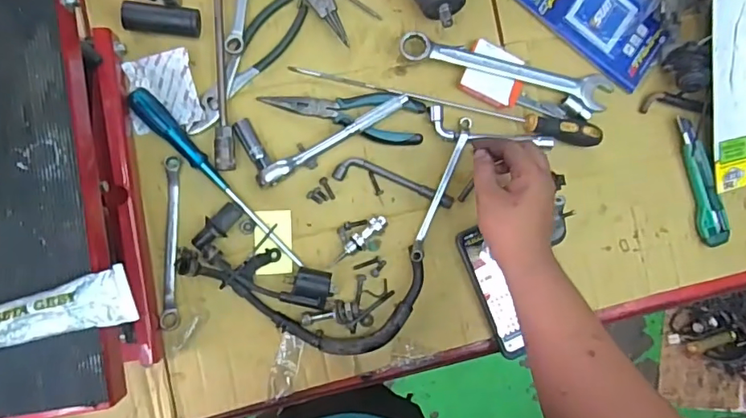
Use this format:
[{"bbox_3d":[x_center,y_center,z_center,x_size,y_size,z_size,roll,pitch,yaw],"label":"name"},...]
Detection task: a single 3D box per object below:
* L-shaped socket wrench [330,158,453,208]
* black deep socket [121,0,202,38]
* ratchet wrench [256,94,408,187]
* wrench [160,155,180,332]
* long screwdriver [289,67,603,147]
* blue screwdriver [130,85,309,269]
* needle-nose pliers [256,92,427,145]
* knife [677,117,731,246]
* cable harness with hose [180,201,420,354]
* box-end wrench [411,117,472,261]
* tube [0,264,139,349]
[{"bbox_3d":[0.028,-0.033,0.608,0.150,0.010,0.031,14,87,-8],"label":"L-shaped socket wrench"},{"bbox_3d":[-0.234,-0.210,0.564,0.078,0.029,0.032,3,88,-8],"label":"black deep socket"},{"bbox_3d":[-0.047,-0.080,0.588,0.193,0.029,0.020,-32,93,-8],"label":"ratchet wrench"},{"bbox_3d":[-0.227,0.038,0.569,0.017,0.009,0.191,1,89,-9],"label":"wrench"},{"bbox_3d":[0.098,-0.125,0.613,0.384,0.028,0.030,10,87,-8],"label":"long screwdriver"},{"bbox_3d":[-0.173,-0.031,0.570,0.025,0.024,0.262,-44,95,-7],"label":"blue screwdriver"},{"bbox_3d":[-0.030,-0.121,0.598,0.188,0.018,0.055,13,87,-8],"label":"needle-nose pliers"},{"bbox_3d":[0.436,-0.036,0.669,0.031,0.020,0.170,-12,90,-9],"label":"knife"},{"bbox_3d":[-0.075,0.086,0.573,0.253,0.041,0.135,13,87,-8],"label":"cable harness with hose"},{"bbox_3d":[0.084,-0.025,0.609,0.014,0.022,0.184,22,85,-7],"label":"box-end wrench"},{"bbox_3d":[-0.251,0.082,0.391,0.118,0.021,0.043,-15,91,-9],"label":"tube"}]

